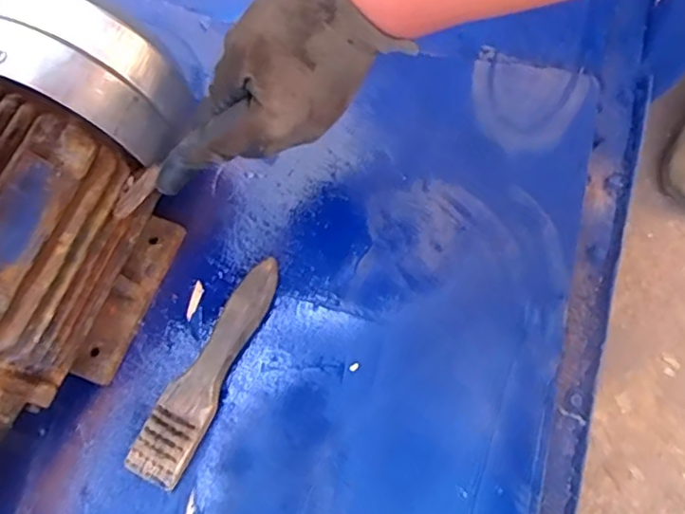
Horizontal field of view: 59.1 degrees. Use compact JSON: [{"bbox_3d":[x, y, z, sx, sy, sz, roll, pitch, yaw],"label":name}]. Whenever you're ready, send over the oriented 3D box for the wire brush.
[{"bbox_3d":[-0.102,0.084,0.468,0.041,0.024,0.182,24,73,10],"label":"wire brush"}]

